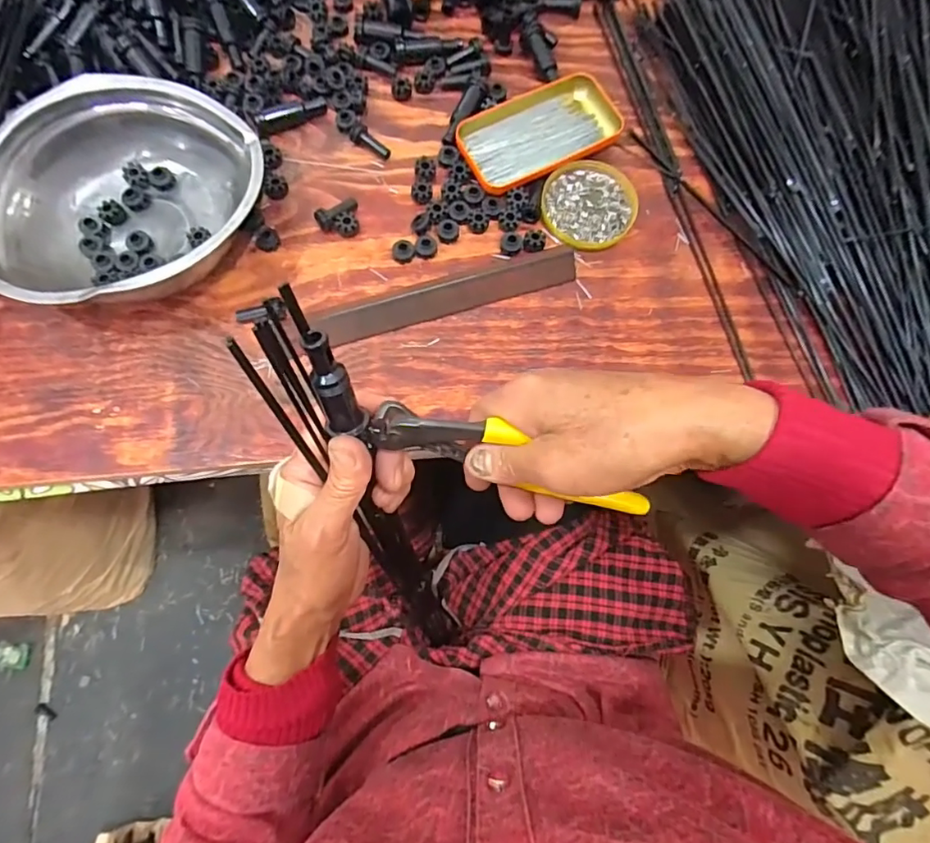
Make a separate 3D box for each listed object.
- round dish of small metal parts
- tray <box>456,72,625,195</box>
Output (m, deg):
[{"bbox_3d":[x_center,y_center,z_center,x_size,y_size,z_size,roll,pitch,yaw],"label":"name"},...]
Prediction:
[{"bbox_3d":[0.110,-0.192,0.468,0.087,0.012,0.080,1,75,-3],"label":"round dish of small metal parts"},{"bbox_3d":[0.065,-0.264,0.482,0.144,0.014,0.083,-28,79,-9],"label":"tray"}]

